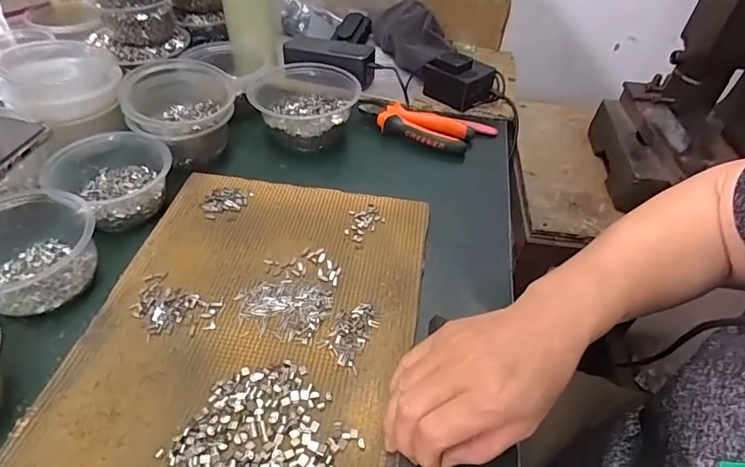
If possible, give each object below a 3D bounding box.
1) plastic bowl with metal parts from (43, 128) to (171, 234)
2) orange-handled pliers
[{"bbox_3d":[-0.268,-0.059,0.467,0.111,0.046,0.102,2,46,-2],"label":"plastic bowl with metal parts"},{"bbox_3d":[0.056,-0.149,0.601,0.152,0.013,0.060,22,48,16],"label":"orange-handled pliers"}]

